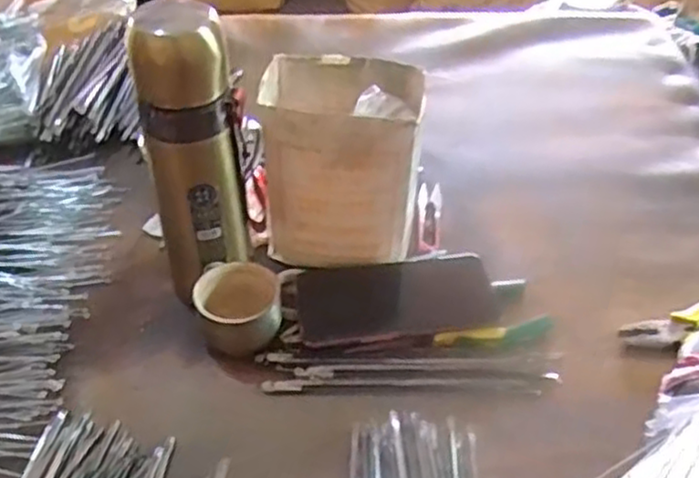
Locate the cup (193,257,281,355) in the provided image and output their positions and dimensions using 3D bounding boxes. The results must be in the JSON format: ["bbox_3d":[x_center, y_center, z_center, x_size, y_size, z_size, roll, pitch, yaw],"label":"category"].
[{"bbox_3d":[-0.084,0.054,0.558,0.060,0.044,0.061,1,42,-1],"label":"cup"}]

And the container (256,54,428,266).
[{"bbox_3d":[-0.007,-0.058,0.600,0.118,0.153,0.095,4,42,4],"label":"container"}]

